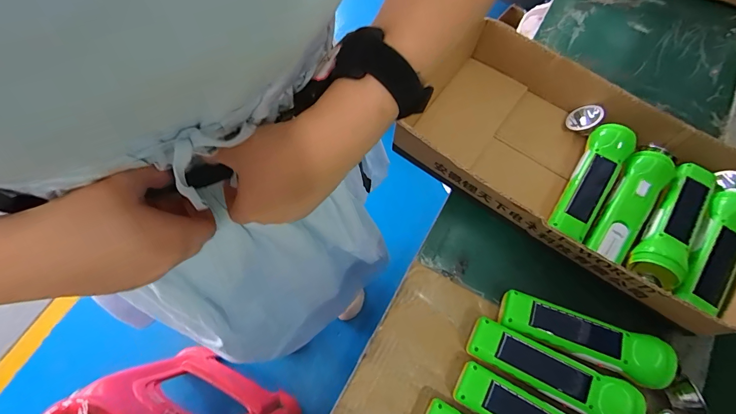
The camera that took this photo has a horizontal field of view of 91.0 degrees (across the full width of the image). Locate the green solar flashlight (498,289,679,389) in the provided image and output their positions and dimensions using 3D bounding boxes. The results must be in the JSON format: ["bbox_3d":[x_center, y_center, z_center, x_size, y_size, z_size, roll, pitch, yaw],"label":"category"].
[{"bbox_3d":[0.227,0.141,0.393,0.166,0.050,0.044,20,70,7],"label":"green solar flashlight"}]

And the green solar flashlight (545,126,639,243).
[{"bbox_3d":[0.280,-0.035,0.443,0.045,0.036,0.154,32,71,11],"label":"green solar flashlight"}]

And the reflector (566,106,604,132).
[{"bbox_3d":[0.295,-0.120,0.493,0.044,0.016,0.035,-11,74,33],"label":"reflector"}]

